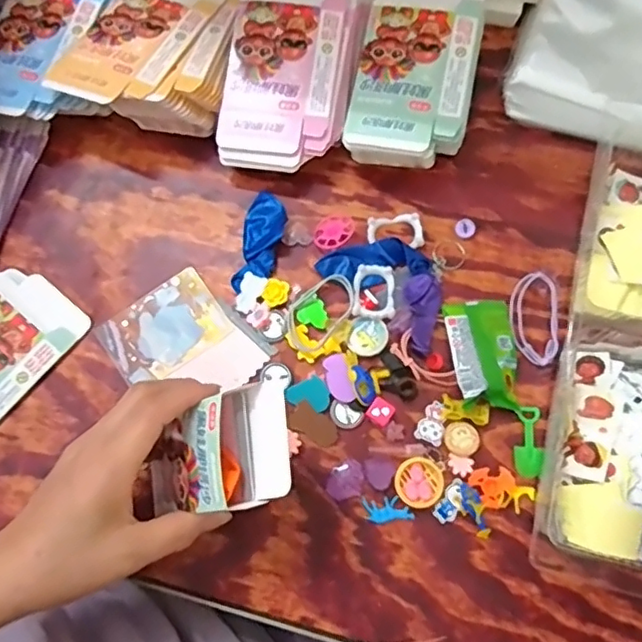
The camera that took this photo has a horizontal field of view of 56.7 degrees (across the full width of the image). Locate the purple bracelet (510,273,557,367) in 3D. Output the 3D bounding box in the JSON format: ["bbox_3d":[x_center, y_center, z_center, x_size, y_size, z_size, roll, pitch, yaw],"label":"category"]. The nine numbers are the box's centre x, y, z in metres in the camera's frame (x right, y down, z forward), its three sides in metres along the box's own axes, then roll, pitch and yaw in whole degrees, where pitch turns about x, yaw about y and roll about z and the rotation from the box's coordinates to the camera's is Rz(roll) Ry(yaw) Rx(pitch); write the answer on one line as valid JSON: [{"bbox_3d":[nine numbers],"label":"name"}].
[{"bbox_3d":[0.157,-0.003,0.439,0.034,0.012,0.069,0,75,2],"label":"purple bracelet"}]

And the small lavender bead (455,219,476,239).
[{"bbox_3d":[0.113,-0.072,0.464,0.015,0.008,0.016,0,75,2],"label":"small lavender bead"}]

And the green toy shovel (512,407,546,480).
[{"bbox_3d":[0.147,0.085,0.419,0.020,0.006,0.049,9,76,4],"label":"green toy shovel"}]

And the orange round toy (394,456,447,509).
[{"bbox_3d":[0.068,0.111,0.411,0.034,0.005,0.033,0,75,2],"label":"orange round toy"}]

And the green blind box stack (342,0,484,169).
[{"bbox_3d":[0.074,-0.189,0.472,0.087,0.050,0.151,13,76,5],"label":"green blind box stack"}]

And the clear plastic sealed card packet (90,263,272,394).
[{"bbox_3d":[-0.106,0.020,0.447,0.088,0.004,0.101,-40,77,-8],"label":"clear plastic sealed card packet"}]

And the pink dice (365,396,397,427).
[{"bbox_3d":[0.042,0.065,0.422,0.017,0.013,0.017,33,79,10],"label":"pink dice"}]

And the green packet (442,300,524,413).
[{"bbox_3d":[0.118,0.024,0.429,0.047,0.017,0.082,-9,75,-1],"label":"green packet"}]

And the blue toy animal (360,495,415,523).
[{"bbox_3d":[0.046,0.130,0.411,0.034,0.005,0.017,-3,75,1],"label":"blue toy animal"}]

